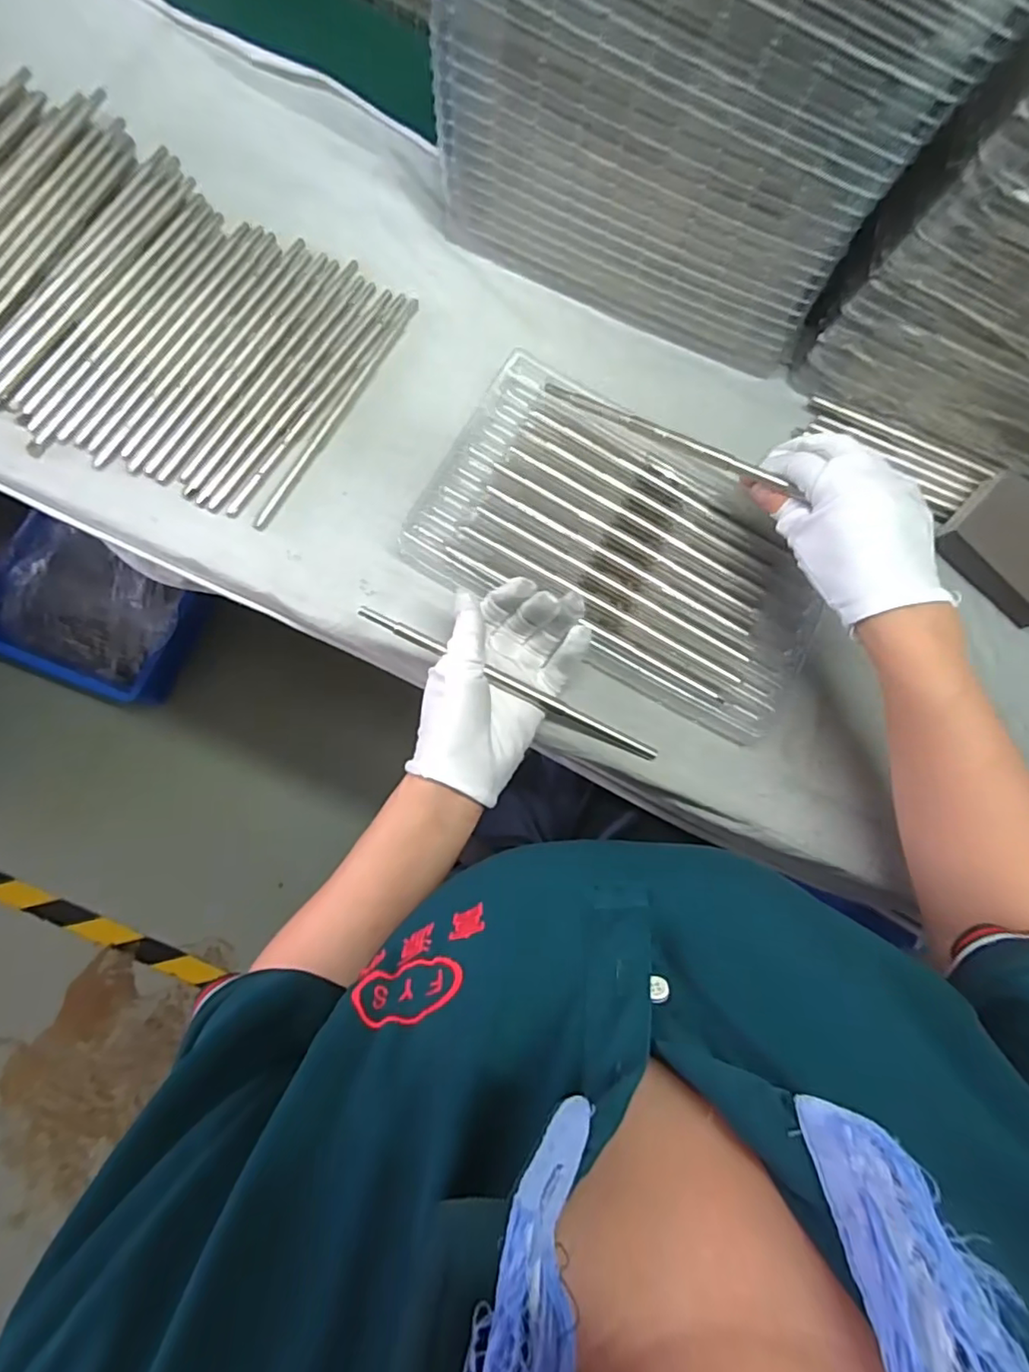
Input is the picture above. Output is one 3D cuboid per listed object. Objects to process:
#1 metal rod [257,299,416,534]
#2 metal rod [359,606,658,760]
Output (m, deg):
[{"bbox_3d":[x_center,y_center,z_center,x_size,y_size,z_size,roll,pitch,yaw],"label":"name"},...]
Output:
[{"bbox_3d":[-0.125,-0.199,0.423,0.010,0.005,0.208,30,80,-1],"label":"metal rod"},{"bbox_3d":[0.002,0.001,0.376,0.213,0.008,0.009,26,80,-14],"label":"metal rod"}]

